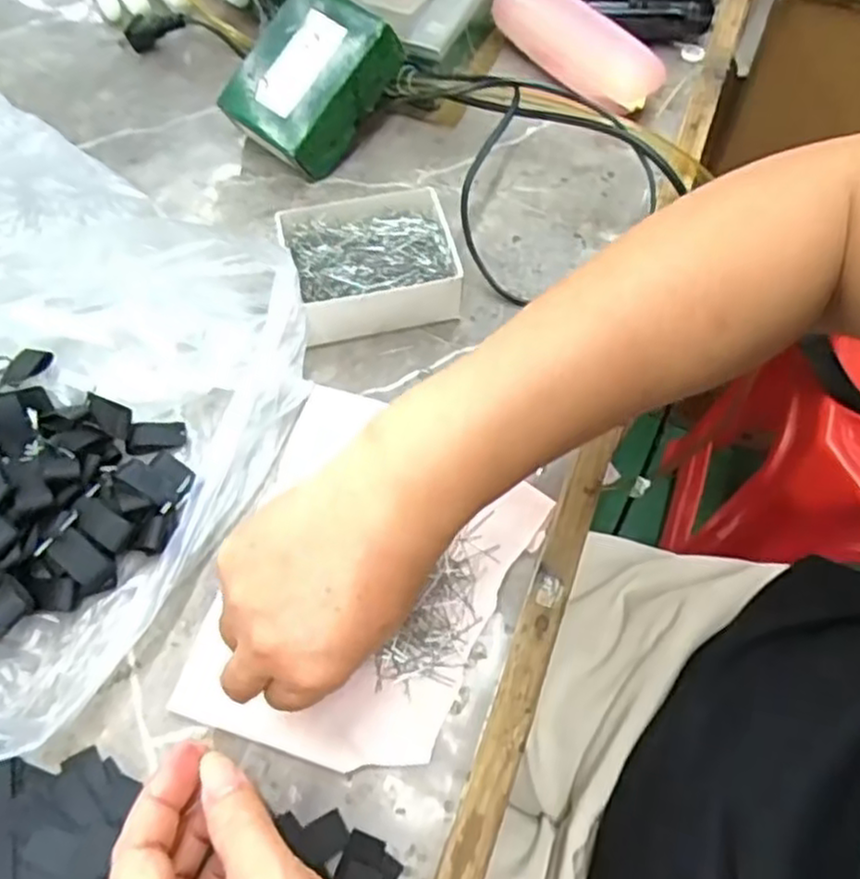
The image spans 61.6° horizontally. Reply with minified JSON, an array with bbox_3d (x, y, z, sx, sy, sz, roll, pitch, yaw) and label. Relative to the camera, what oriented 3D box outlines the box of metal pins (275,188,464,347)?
[{"bbox_3d":[-0.035,-0.109,0.441,0.099,0.041,0.083,-13,61,-8],"label":"box of metal pins"}]

